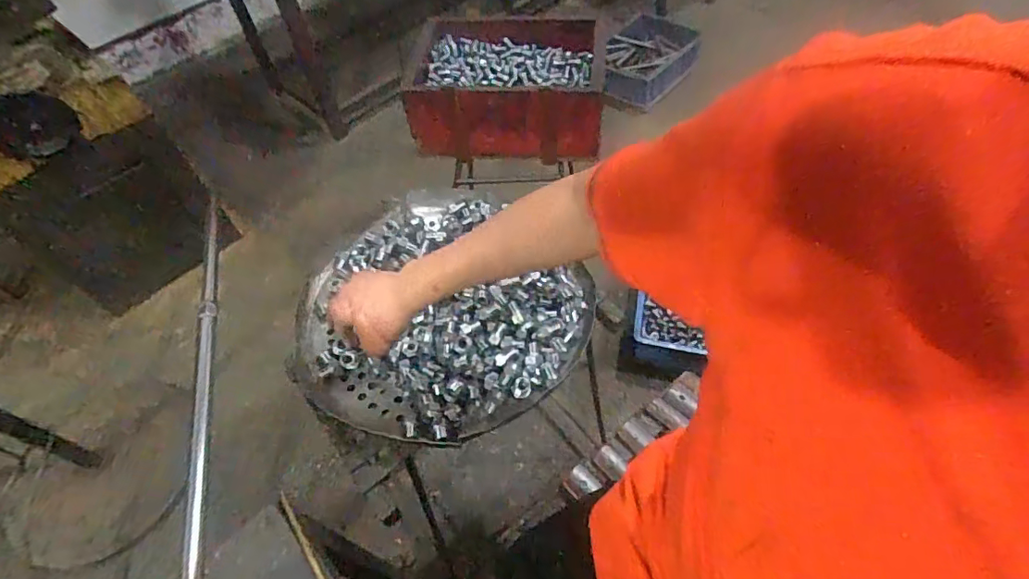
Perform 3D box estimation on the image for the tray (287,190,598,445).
[{"bbox_3d":[-0.109,0.027,0.687,0.353,0.043,0.364,-2,55,3],"label":"tray"}]

